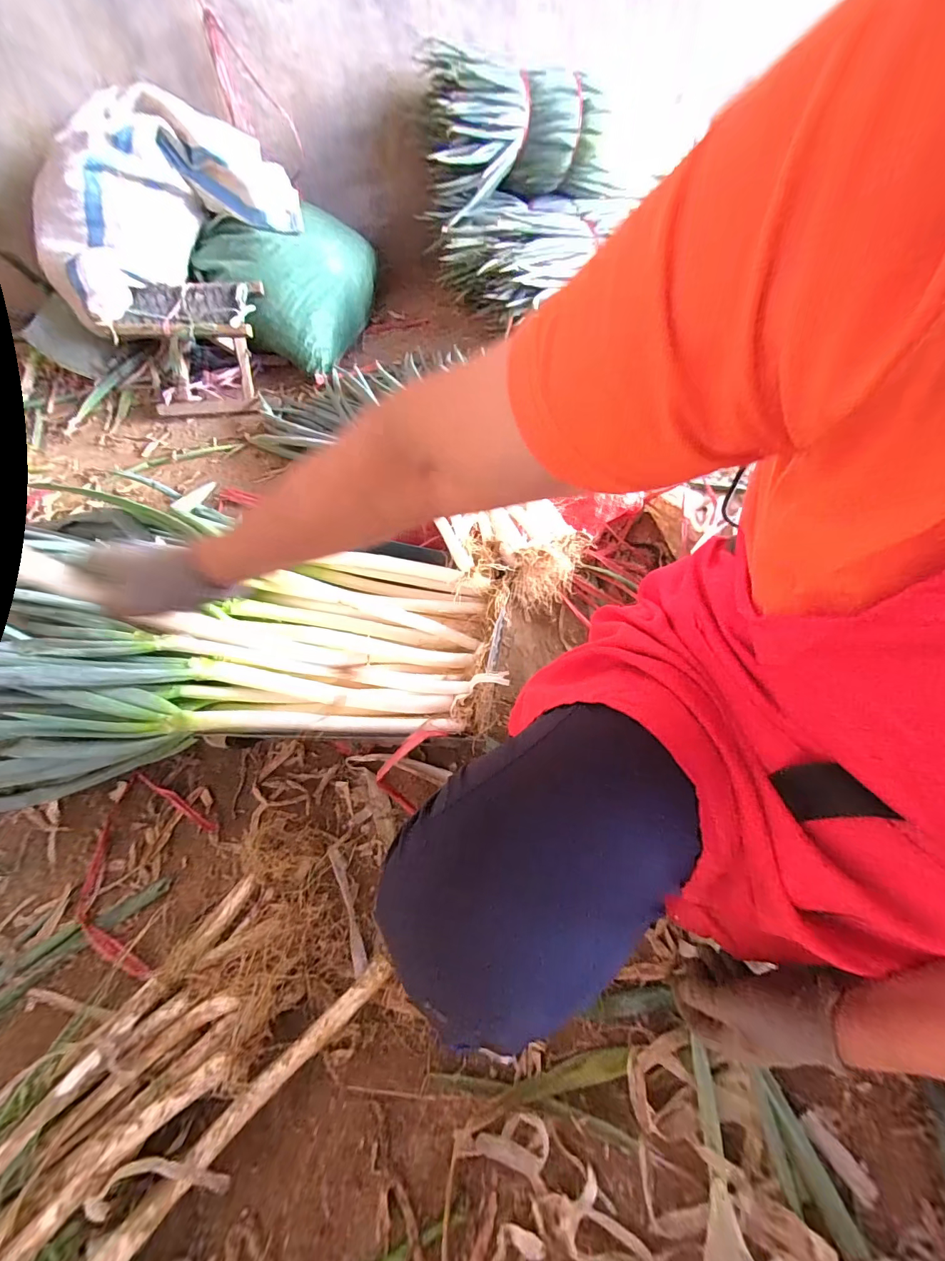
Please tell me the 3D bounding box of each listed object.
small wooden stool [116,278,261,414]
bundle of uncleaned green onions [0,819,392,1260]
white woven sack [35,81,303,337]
[{"bbox_3d":[-0.672,-0.717,1.095,0.309,0.200,0.218,-3,59,0],"label":"small wooden stool"},{"bbox_3d":[-0.508,0.608,0.358,0.262,0.087,0.958,39,67,22],"label":"bundle of uncleaned green onions"},{"bbox_3d":[-0.754,-1.040,1.029,0.307,0.268,0.599,35,66,20],"label":"white woven sack"}]

